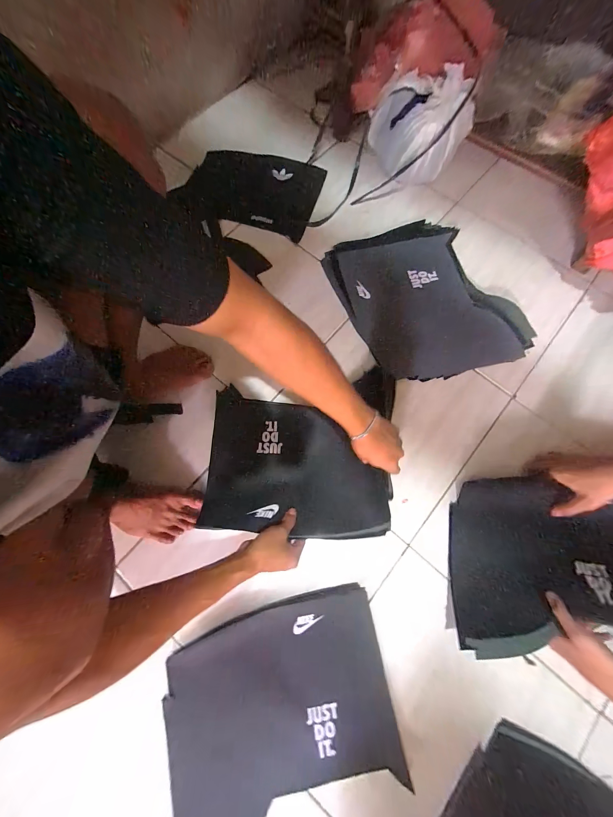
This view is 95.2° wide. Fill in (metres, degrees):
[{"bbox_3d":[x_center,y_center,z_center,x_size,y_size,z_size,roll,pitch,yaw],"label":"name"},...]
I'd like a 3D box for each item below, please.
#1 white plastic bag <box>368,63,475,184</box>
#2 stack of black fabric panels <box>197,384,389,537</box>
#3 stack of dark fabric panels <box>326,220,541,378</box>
[{"bbox_3d":[0.268,-0.699,0.707,0.239,0.197,0.146,23,76,5],"label":"white plastic bag"},{"bbox_3d":[-0.021,0.093,0.547,0.344,0.063,0.264,5,76,1],"label":"stack of black fabric panels"},{"bbox_3d":[0.277,-0.273,0.680,0.355,0.061,0.456,-25,77,-7],"label":"stack of dark fabric panels"}]

